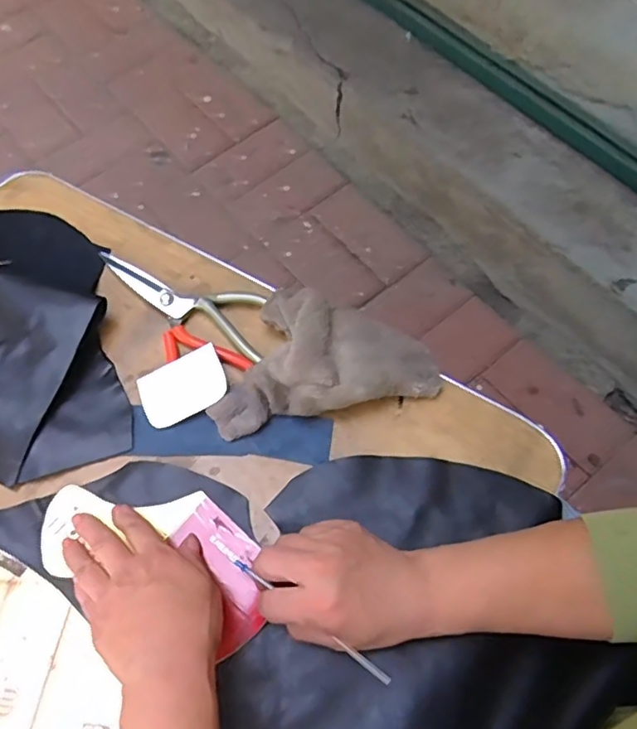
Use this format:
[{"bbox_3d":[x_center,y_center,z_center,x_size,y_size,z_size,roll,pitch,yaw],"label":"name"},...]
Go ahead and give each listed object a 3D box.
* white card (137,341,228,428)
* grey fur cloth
[{"bbox_3d":[-0.111,0.018,0.475,0.071,0.004,0.054,-29,60,-1],"label":"white card"},{"bbox_3d":[0.000,-0.012,0.466,0.181,0.035,0.107,-11,64,-7],"label":"grey fur cloth"}]

